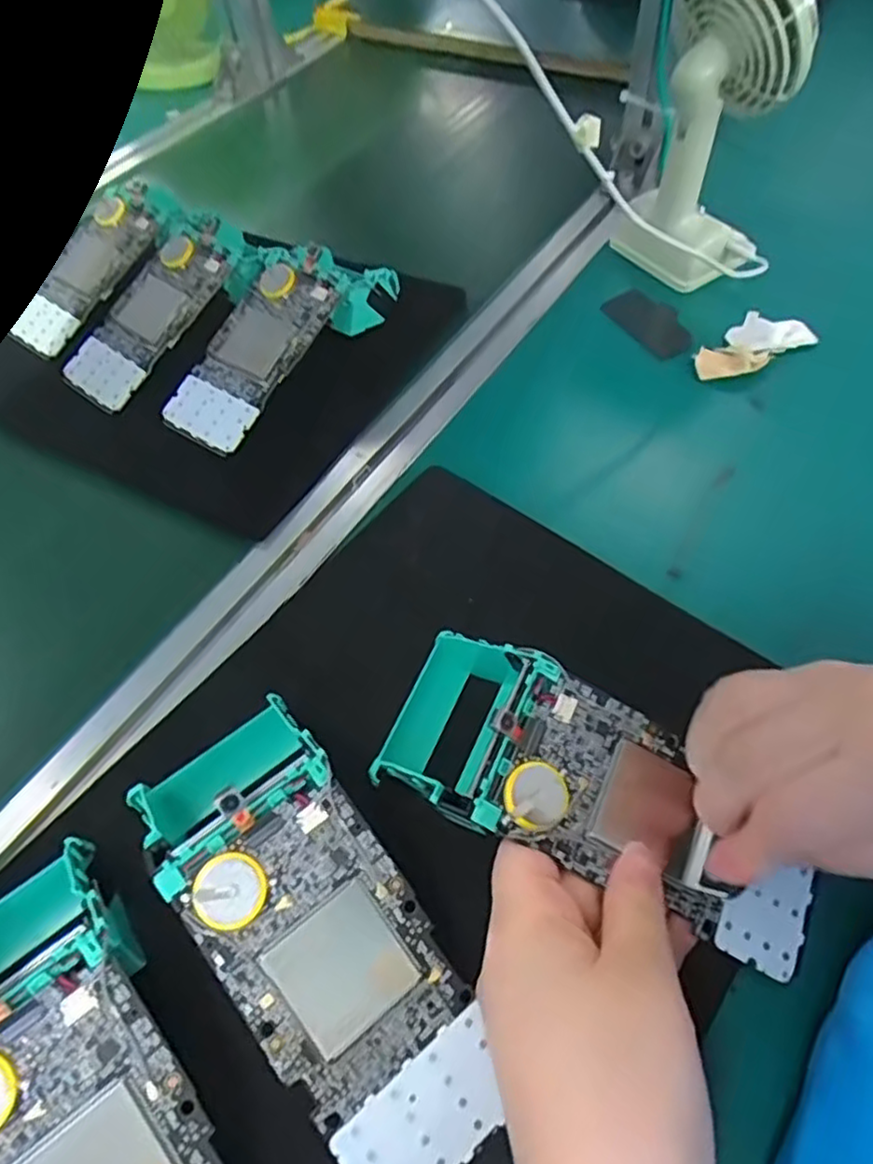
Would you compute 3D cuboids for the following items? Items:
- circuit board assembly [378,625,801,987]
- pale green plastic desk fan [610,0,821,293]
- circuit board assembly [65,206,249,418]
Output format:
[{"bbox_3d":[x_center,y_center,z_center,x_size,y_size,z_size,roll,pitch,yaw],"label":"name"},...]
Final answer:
[{"bbox_3d":[0.064,0.088,0.267,0.172,0.040,0.071,32,63,7],"label":"circuit board assembly"},{"bbox_3d":[0.176,-0.296,0.435,0.090,0.182,0.085,13,59,12],"label":"pale green plastic desk fan"},{"bbox_3d":[-0.189,-0.189,0.465,0.067,0.018,0.158,32,83,22],"label":"circuit board assembly"}]

